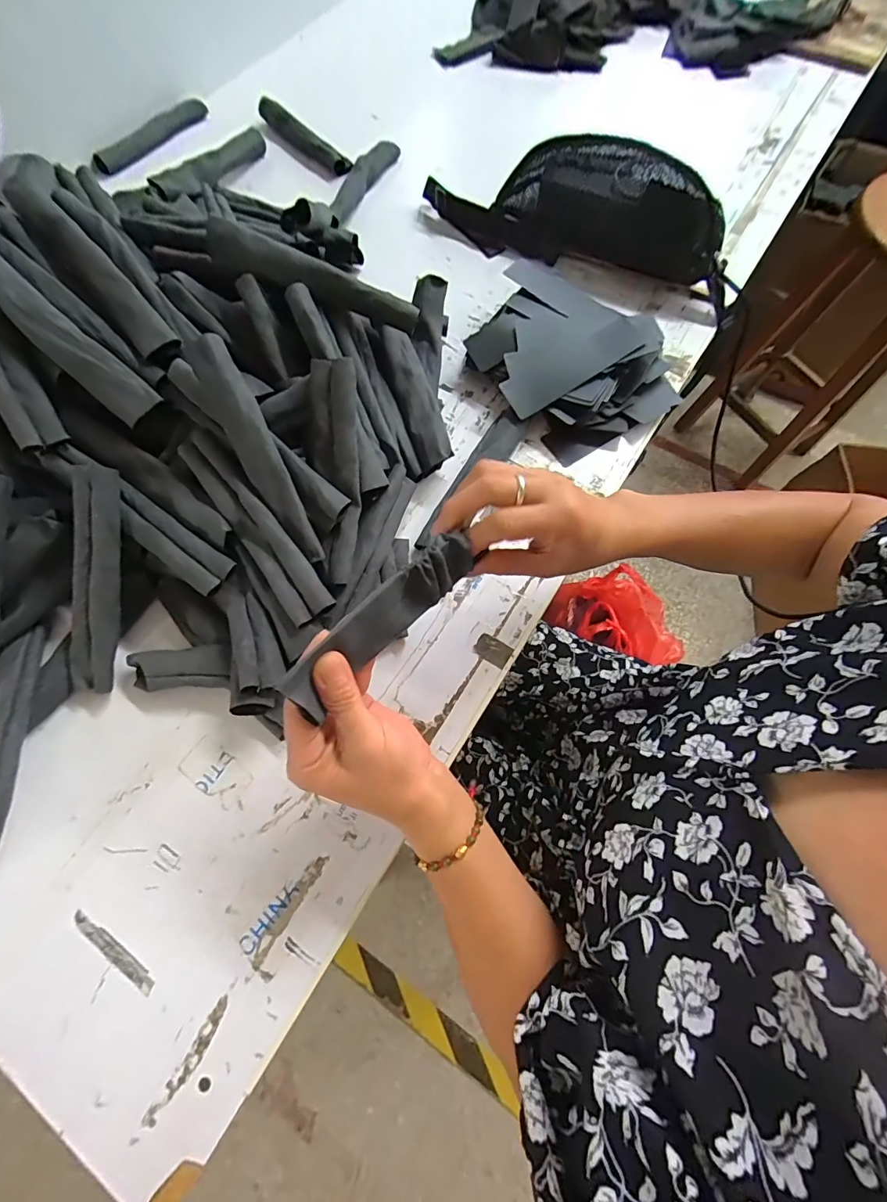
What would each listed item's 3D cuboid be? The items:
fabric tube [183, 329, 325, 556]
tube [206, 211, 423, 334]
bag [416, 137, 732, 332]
[{"bbox_3d":[-0.148,-0.117,0.366,0.035,0.021,0.179,-28,104,-13],"label":"fabric tube"},{"bbox_3d":[-0.113,-0.281,0.395,0.183,0.030,0.021,17,66,-10],"label":"tube"},{"bbox_3d":[0.171,-0.462,0.540,0.394,0.115,0.112,28,71,6],"label":"bag"}]

